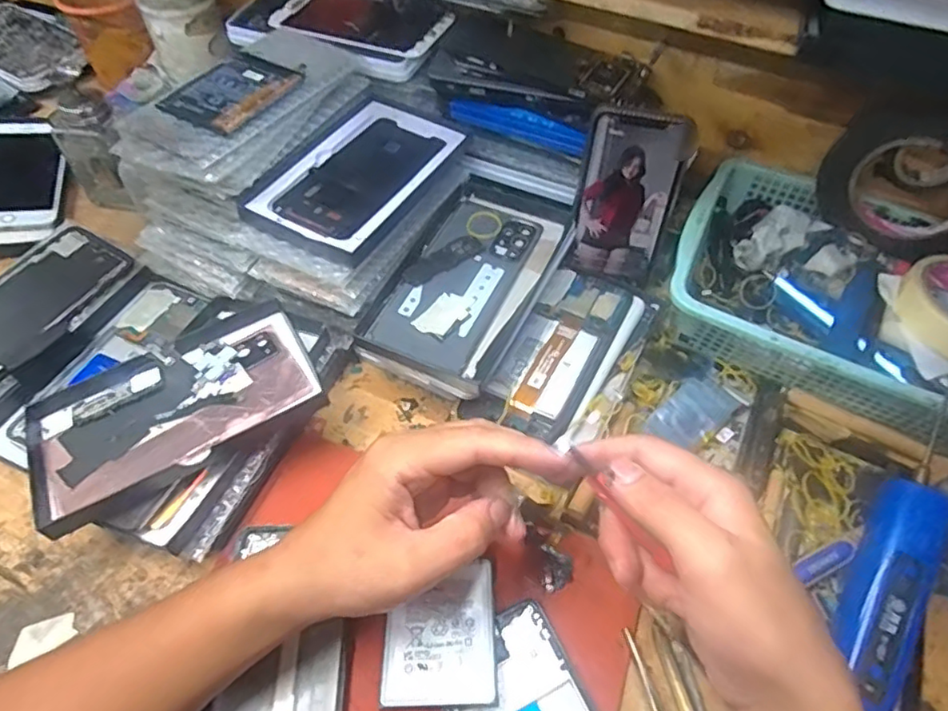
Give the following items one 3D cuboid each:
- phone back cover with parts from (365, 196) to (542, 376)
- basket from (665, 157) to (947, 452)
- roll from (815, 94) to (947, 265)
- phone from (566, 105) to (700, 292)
[{"bbox_3d":[-0.009,-0.061,0.457,0.077,0.008,0.159,23,60,12],"label":"phone back cover with parts"},{"bbox_3d":[0.291,-0.040,0.475,0.265,0.067,0.186,25,57,15],"label":"basket"},{"bbox_3d":[0.332,-0.129,0.459,0.127,0.105,0.041,35,60,20],"label":"roll"},{"bbox_3d":[0.123,-0.124,0.489,0.073,0.138,0.013,13,37,4],"label":"phone"}]

